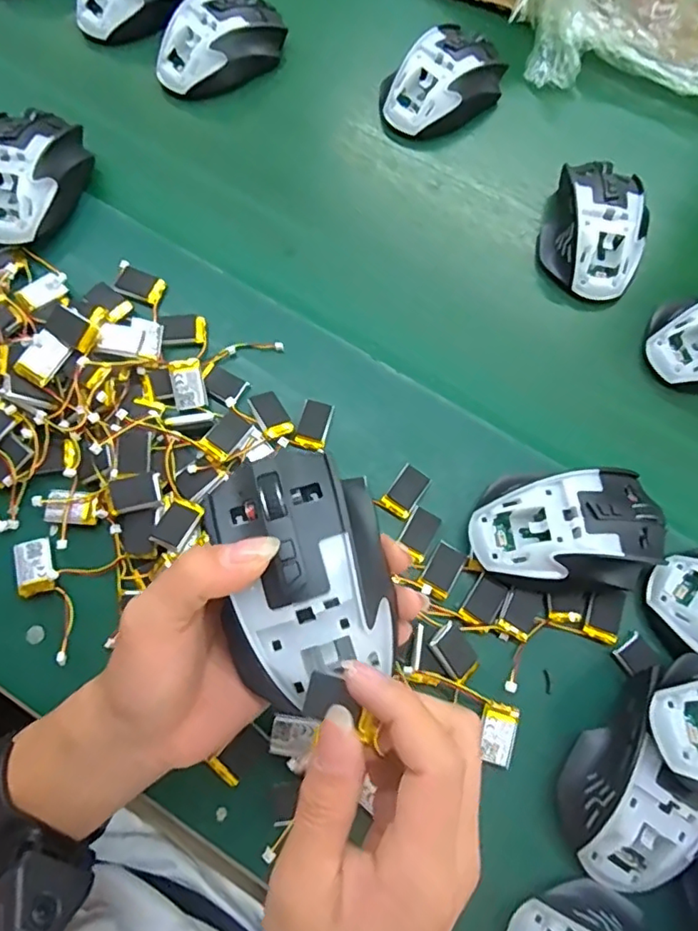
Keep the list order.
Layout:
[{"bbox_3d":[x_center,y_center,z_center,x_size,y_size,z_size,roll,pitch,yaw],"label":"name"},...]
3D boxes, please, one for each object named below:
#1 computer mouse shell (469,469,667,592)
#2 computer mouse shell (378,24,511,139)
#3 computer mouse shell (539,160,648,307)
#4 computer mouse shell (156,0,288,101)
[{"bbox_3d":[0.133,0.039,0.340,0.116,0.044,0.072,-5,72,-4],"label":"computer mouse shell"},{"bbox_3d":[0.076,-0.316,0.465,0.101,0.038,0.061,-35,76,-13],"label":"computer mouse shell"},{"bbox_3d":[0.185,-0.178,0.424,0.069,0.037,0.100,14,72,2],"label":"computer mouse shell"},{"bbox_3d":[-0.108,-0.354,0.480,0.110,0.053,0.059,-29,75,-11],"label":"computer mouse shell"}]

